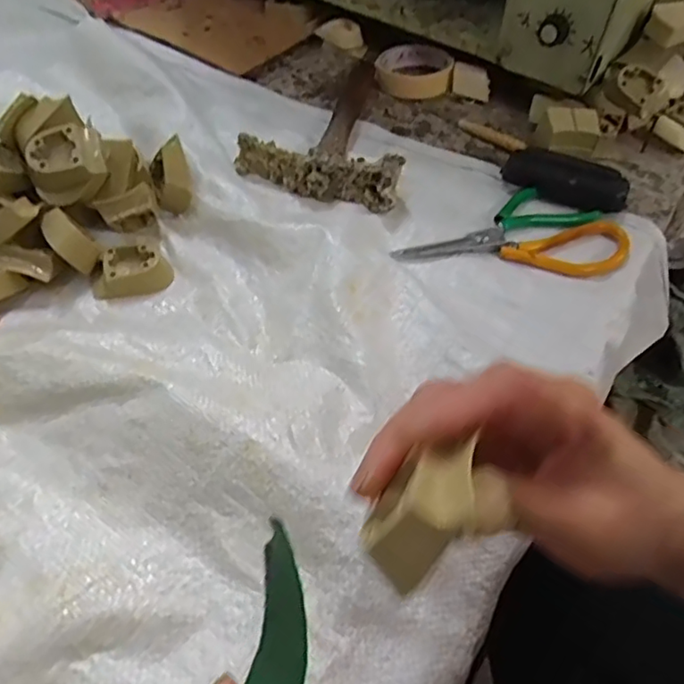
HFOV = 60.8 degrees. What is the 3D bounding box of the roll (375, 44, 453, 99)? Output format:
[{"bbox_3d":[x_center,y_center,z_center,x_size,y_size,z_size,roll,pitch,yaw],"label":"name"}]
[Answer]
[{"bbox_3d":[0.082,-0.310,0.656,0.080,0.032,0.080,2,50,-3],"label":"roll"}]

